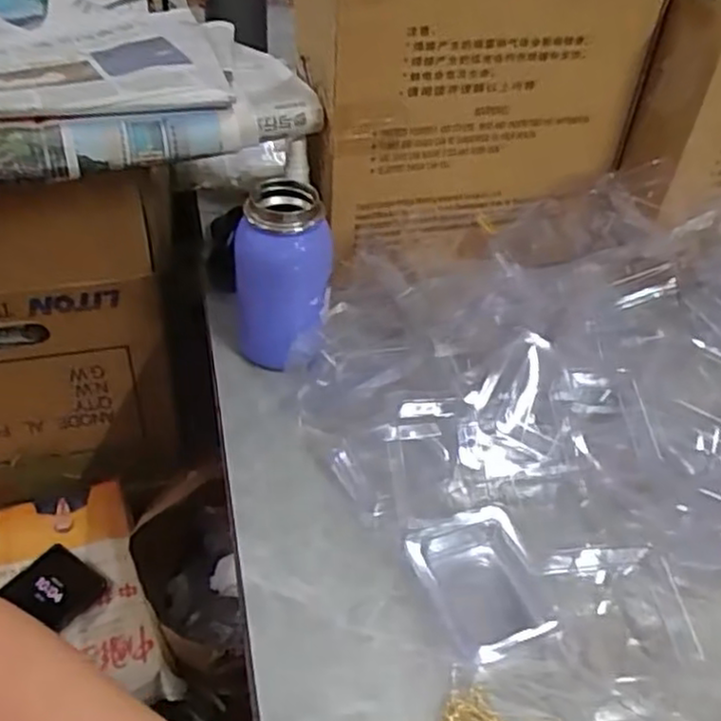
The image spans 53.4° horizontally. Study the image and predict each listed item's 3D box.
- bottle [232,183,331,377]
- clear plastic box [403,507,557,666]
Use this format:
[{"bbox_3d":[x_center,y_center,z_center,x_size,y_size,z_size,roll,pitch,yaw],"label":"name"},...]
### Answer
[{"bbox_3d":[-0.061,-0.063,0.561,0.072,0.134,0.069,0,42,-6],"label":"bottle"},{"bbox_3d":[0.077,0.135,0.442,0.074,0.022,0.081,-14,45,-20],"label":"clear plastic box"}]

